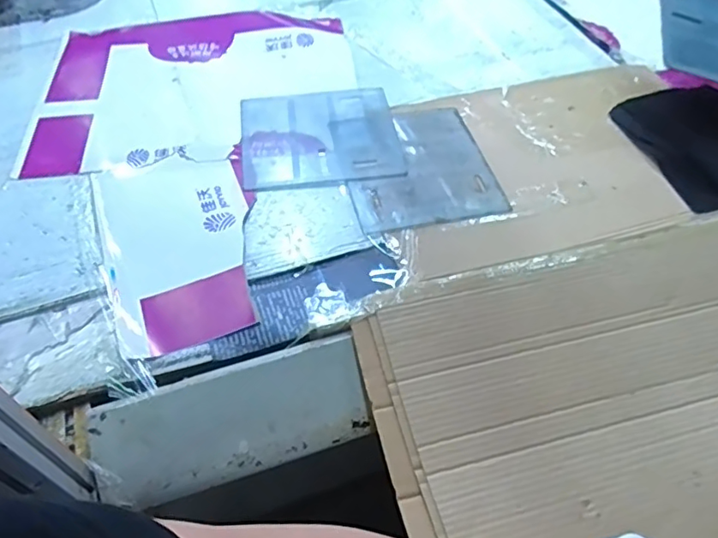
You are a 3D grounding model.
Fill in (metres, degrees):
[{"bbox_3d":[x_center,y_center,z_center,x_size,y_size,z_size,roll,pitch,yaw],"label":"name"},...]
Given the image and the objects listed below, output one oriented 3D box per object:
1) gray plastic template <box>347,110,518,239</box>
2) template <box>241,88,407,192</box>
[{"bbox_3d":[0.076,-0.140,0.748,0.188,0.008,0.215,-11,54,-8],"label":"gray plastic template"},{"bbox_3d":[-0.056,-0.188,0.783,0.212,0.009,0.194,-7,51,-5],"label":"template"}]

